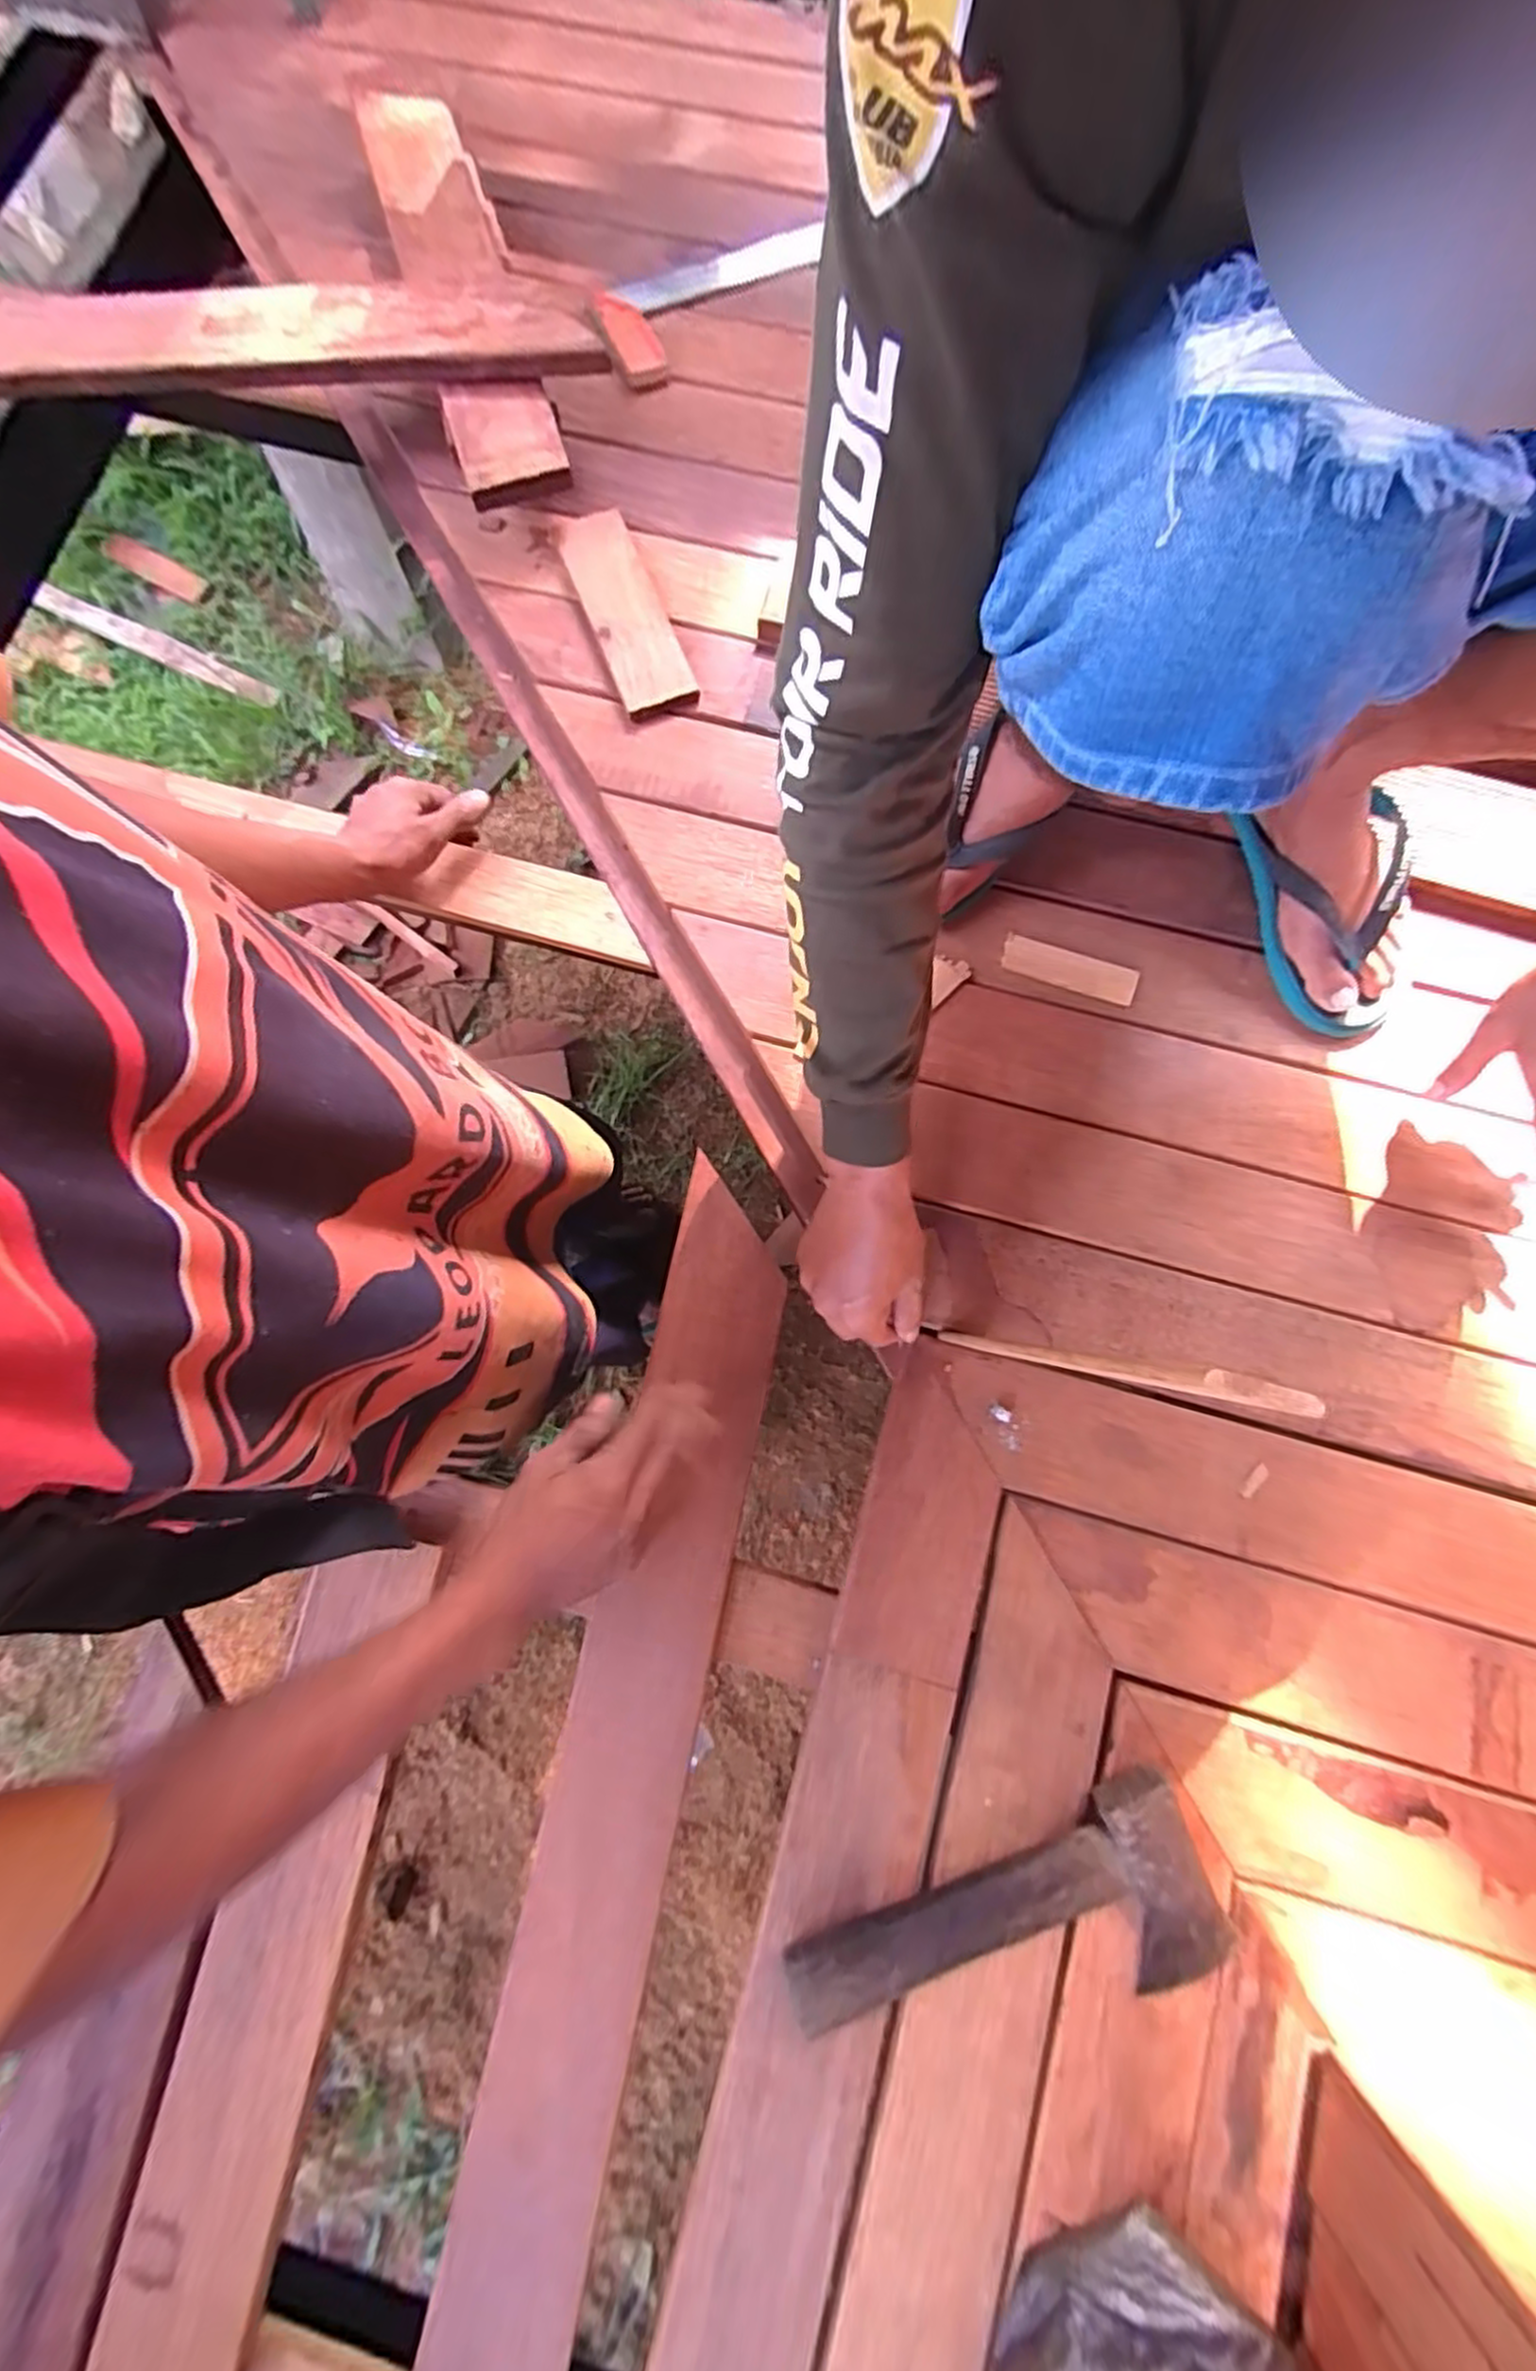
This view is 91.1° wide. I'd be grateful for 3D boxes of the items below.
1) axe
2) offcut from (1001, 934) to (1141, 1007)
[{"bbox_3d":[0.152,0.474,0.462,0.258,0.030,0.116,-23,79,-5],"label":"axe"},{"bbox_3d":[0.246,-0.177,0.616,0.108,0.004,0.034,18,79,4],"label":"offcut"}]

